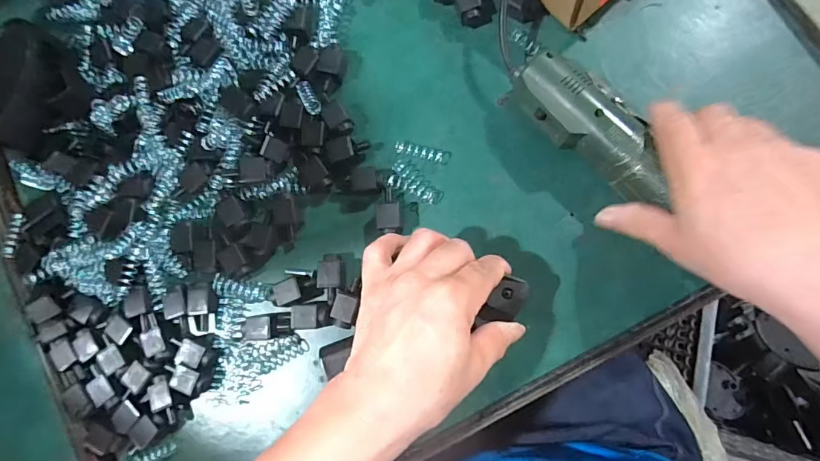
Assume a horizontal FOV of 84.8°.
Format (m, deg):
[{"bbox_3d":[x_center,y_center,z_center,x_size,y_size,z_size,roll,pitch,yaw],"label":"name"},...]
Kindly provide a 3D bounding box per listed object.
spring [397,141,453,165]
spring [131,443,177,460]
[{"bbox_3d":[0.010,-0.063,0.357,0.044,0.007,0.012,15,84,9],"label":"spring"},{"bbox_3d":[-0.202,0.175,0.346,0.041,0.006,0.010,-22,80,4],"label":"spring"}]

